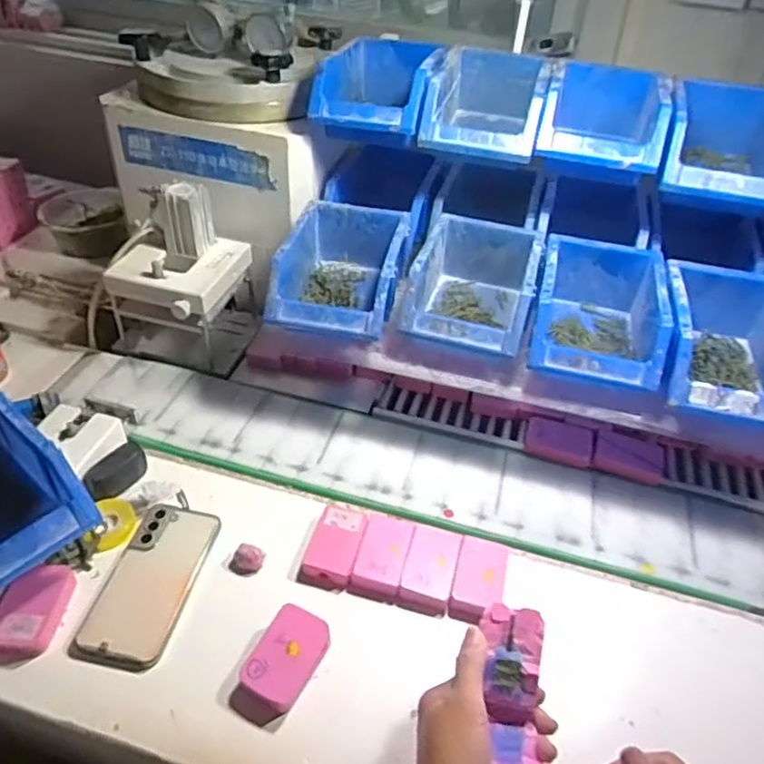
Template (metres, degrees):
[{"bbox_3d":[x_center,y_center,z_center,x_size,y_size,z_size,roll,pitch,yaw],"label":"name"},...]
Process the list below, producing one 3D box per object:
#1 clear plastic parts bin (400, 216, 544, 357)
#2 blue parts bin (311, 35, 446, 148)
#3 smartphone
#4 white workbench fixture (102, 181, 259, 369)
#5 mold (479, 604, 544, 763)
[{"bbox_3d":[0.096,-0.096,0.662,0.117,0.080,0.174,14,42,9],"label":"clear plastic parts bin"},{"bbox_3d":[0.000,-0.342,0.736,0.127,0.075,0.184,12,42,7],"label":"blue parts bin"},{"bbox_3d":[-0.201,0.173,0.548,0.074,0.009,0.147,11,42,6],"label":"smartphone"},{"bbox_3d":[-0.239,-0.135,0.749,0.126,0.169,0.136,18,43,14],"label":"white workbench fixture"},{"bbox_3d":[0.091,0.222,0.422,0.037,0.023,0.132,5,54,0],"label":"mold"}]

